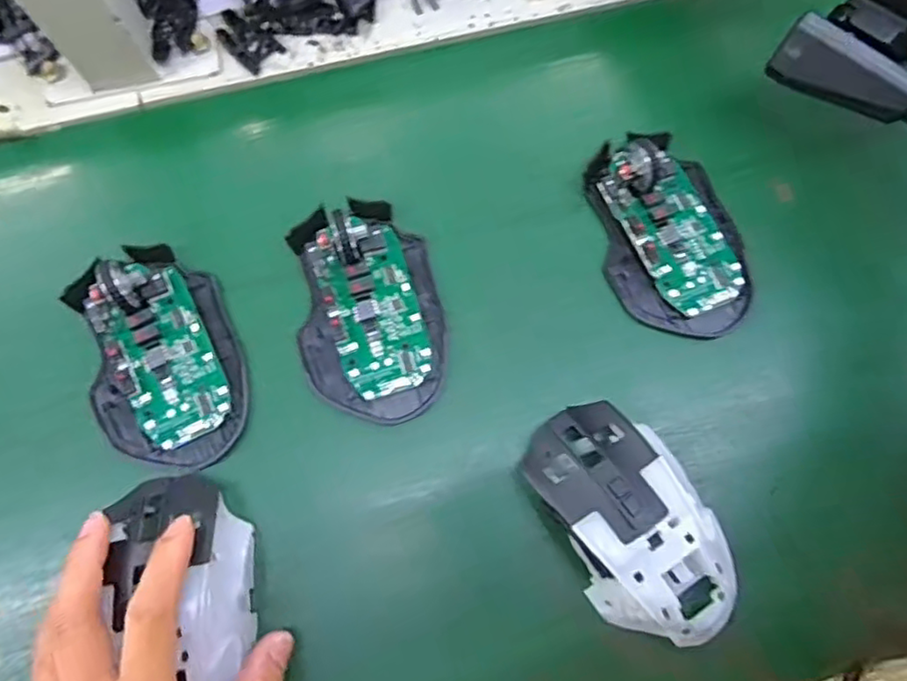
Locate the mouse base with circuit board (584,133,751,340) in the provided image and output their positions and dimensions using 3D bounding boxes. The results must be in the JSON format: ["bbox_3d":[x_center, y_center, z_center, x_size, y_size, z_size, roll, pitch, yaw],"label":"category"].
[{"bbox_3d":[0.116,-0.056,0.330,0.070,0.033,0.105,-10,78,-4],"label":"mouse base with circuit board"}]

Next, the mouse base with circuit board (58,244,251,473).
[{"bbox_3d":[-0.146,0.006,0.311,0.072,0.030,0.114,-21,79,-6],"label":"mouse base with circuit board"}]

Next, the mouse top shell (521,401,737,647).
[{"bbox_3d":[0.081,0.086,0.290,0.066,0.038,0.120,-33,82,-7],"label":"mouse top shell"}]

